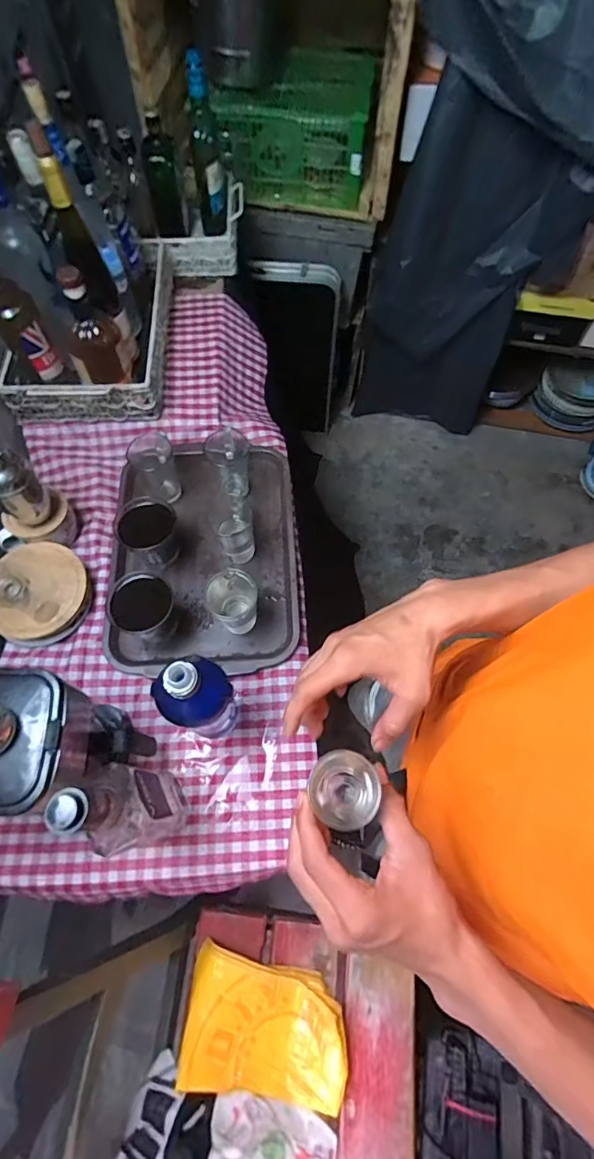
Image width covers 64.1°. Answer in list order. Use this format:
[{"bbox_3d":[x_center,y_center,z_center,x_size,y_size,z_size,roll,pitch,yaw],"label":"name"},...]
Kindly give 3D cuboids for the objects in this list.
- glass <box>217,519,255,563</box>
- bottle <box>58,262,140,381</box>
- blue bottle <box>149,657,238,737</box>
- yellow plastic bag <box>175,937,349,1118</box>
[{"bbox_3d":[-0.097,-0.062,0.764,0.048,0.080,0.042,-23,67,-10],"label":"glass"},{"bbox_3d":[-0.333,-0.417,0.789,0.105,0.193,0.108,-20,67,-9],"label":"bottle"},{"bbox_3d":[-0.116,0.151,0.585,0.074,0.235,0.065,-41,72,-17],"label":"blue bottle"},{"bbox_3d":[-0.045,0.677,0.717,0.249,0.064,0.158,14,66,6],"label":"yellow plastic bag"}]

